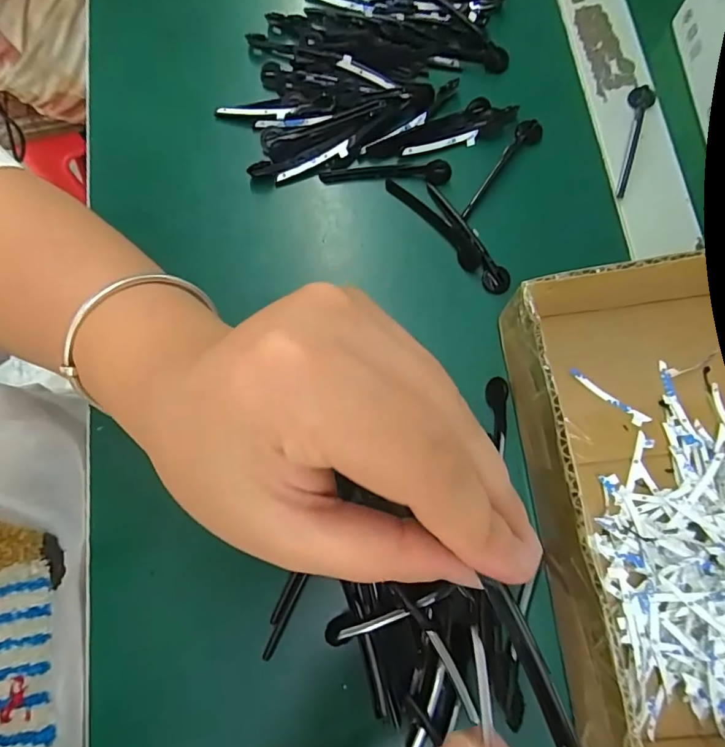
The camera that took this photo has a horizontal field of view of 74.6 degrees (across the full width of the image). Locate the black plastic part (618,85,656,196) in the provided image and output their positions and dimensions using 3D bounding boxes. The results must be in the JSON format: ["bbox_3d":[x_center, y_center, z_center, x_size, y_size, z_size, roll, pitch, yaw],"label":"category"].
[{"bbox_3d":[0.152,-0.134,0.271,0.013,0.006,0.071,20,79,8],"label":"black plastic part"}]

